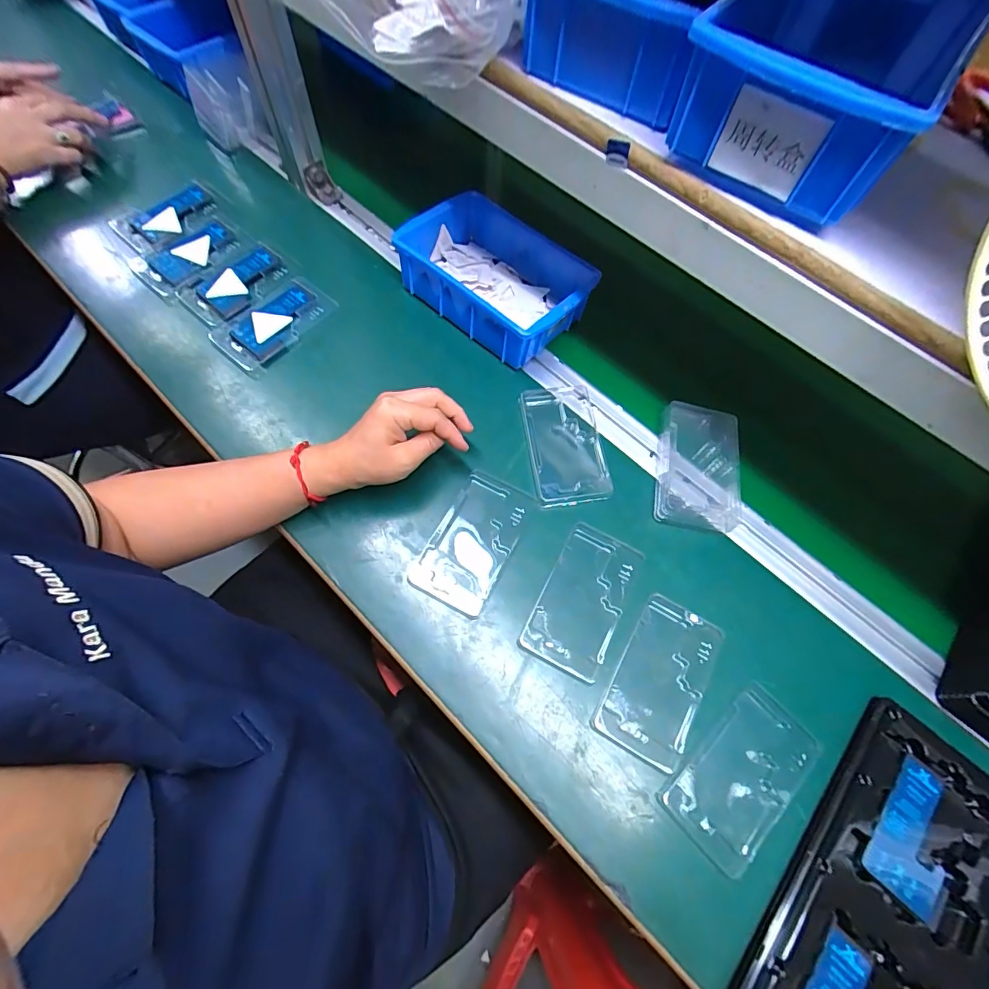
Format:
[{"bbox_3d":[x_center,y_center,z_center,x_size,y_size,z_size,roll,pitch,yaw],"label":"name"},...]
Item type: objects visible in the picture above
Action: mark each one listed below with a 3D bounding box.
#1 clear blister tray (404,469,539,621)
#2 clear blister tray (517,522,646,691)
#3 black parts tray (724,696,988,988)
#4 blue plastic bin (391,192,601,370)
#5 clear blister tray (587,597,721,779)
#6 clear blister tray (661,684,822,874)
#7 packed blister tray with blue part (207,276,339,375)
[{"bbox_3d":[-0.019,0.043,0.432,0.073,0.005,0.126,27,67,8],"label":"clear blister tray"},{"bbox_3d":[0.081,0.094,0.415,0.071,0.005,0.127,28,67,8],"label":"clear blister tray"},{"bbox_3d":[0.302,0.328,0.310,0.211,0.017,0.287,41,70,15],"label":"black parts tray"},{"bbox_3d":[0.007,-0.249,0.523,0.200,0.057,0.144,41,73,14],"label":"blue plastic bin"},{"bbox_3d":[0.141,0.156,0.392,0.073,0.010,0.130,30,67,9],"label":"clear blister tray"},{"bbox_3d":[0.197,0.220,0.365,0.127,0.011,0.069,-40,75,-19],"label":"clear blister tray"},{"bbox_3d":[-0.247,-0.193,0.524,0.126,0.014,0.074,-41,75,-19],"label":"packed blister tray with blue part"}]

